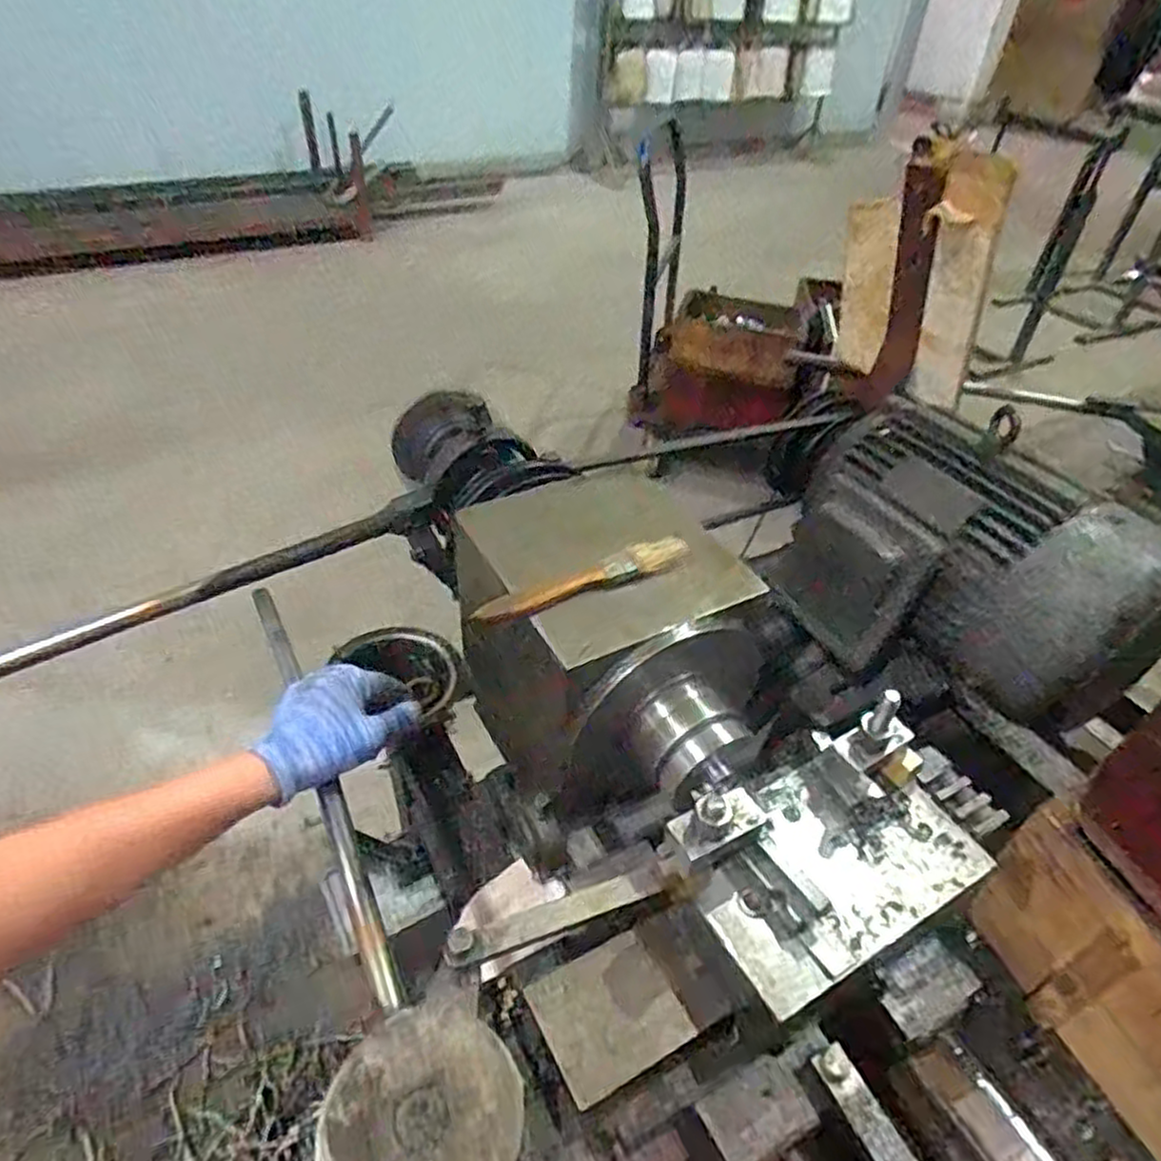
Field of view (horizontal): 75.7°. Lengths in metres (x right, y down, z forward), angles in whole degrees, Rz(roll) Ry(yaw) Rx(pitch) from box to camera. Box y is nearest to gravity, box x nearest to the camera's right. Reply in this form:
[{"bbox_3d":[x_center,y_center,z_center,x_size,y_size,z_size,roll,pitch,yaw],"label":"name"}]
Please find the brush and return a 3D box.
[{"bbox_3d":[0.003,-0.002,0.477,0.149,0.015,0.023,-18,46,-23],"label":"brush"}]

